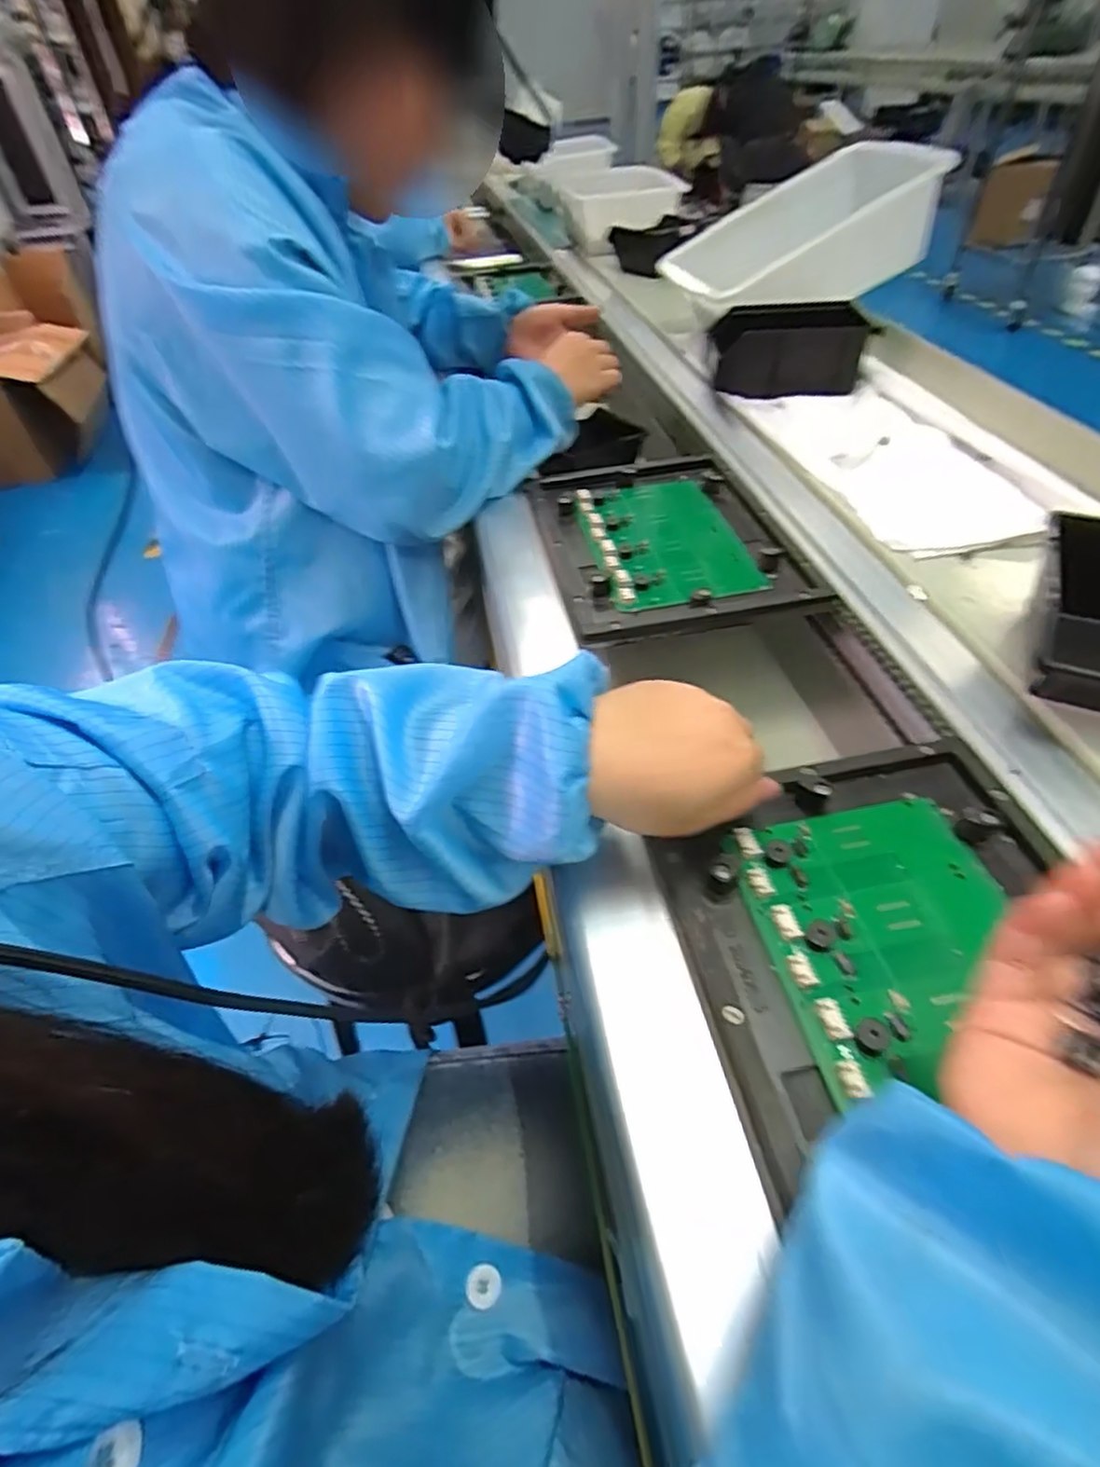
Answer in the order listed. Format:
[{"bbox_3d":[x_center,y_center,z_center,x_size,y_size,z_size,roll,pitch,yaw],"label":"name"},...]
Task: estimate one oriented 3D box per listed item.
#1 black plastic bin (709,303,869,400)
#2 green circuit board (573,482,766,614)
[{"bbox_3d":[0.254,-0.417,0.743,0.155,0.071,0.110,0,46,6],"label":"black plastic bin"},{"bbox_3d":[0.094,-0.168,0.569,0.120,0.009,0.186,-9,46,-3],"label":"green circuit board"}]

